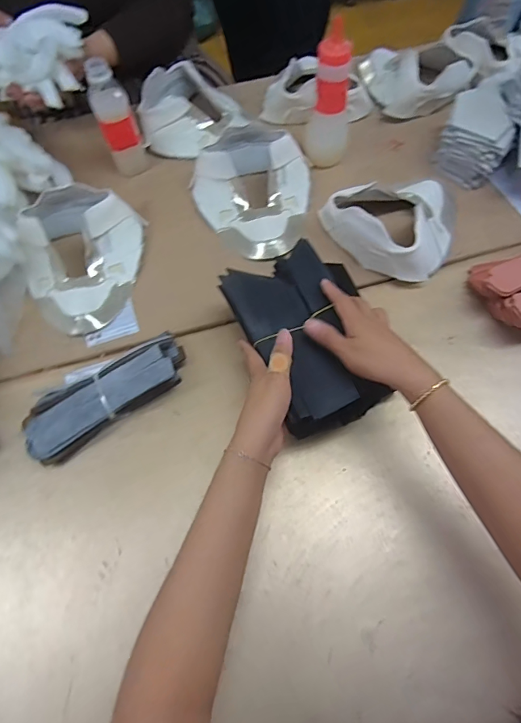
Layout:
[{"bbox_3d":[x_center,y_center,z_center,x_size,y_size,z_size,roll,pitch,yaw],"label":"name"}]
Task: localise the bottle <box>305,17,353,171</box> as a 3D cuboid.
[{"bbox_3d":[0.104,-0.388,0.661,0.059,0.199,0.058,12,64,9],"label":"bottle"}]

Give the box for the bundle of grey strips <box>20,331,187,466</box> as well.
[{"bbox_3d":[-0.185,0.039,0.533,0.204,0.043,0.071,-32,65,-14],"label":"bundle of grey strips"}]

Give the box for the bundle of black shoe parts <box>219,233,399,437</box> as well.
[{"bbox_3d":[0.049,-0.028,0.511,0.126,0.087,0.212,-23,76,-9],"label":"bundle of black shoe parts"}]

